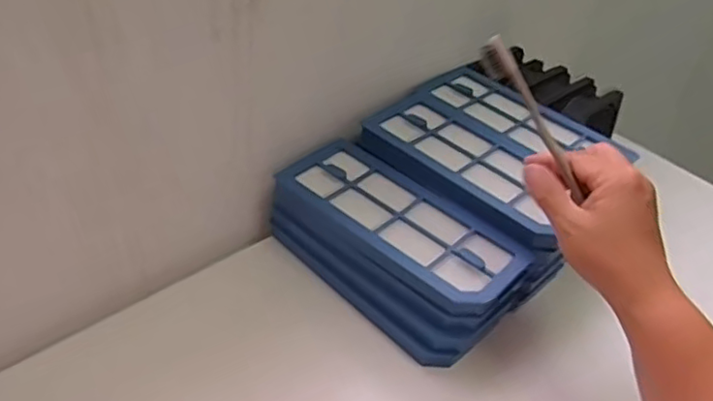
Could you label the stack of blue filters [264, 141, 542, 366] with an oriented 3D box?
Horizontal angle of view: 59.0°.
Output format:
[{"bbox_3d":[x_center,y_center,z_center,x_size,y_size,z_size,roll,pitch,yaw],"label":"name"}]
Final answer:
[{"bbox_3d":[0.029,0.047,0.543,0.206,0.092,0.096,36,48,29],"label":"stack of blue filters"}]

